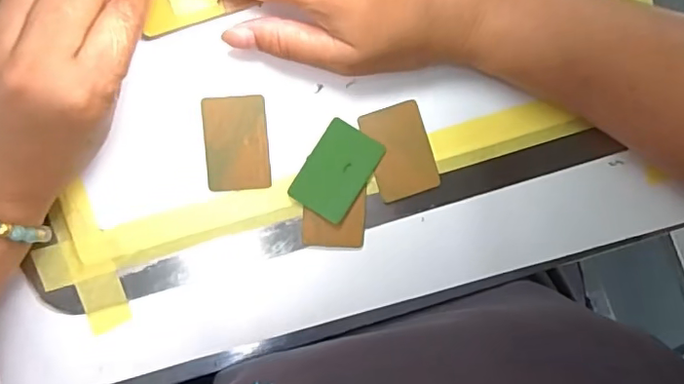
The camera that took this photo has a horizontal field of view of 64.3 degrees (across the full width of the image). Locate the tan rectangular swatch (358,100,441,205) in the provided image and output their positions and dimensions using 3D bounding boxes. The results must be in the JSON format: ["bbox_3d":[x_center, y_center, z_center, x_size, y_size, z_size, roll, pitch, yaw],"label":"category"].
[{"bbox_3d":[0.033,-0.023,0.308,0.035,0.004,0.052,-19,98,-2],"label":"tan rectangular swatch"}]

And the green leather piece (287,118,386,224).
[{"bbox_3d":[-0.003,-0.011,0.307,0.035,0.004,0.052,32,94,-7],"label":"green leather piece"}]

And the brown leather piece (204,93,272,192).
[{"bbox_3d":[-0.058,-0.027,0.301,0.034,0.004,0.051,-4,97,-4],"label":"brown leather piece"}]

